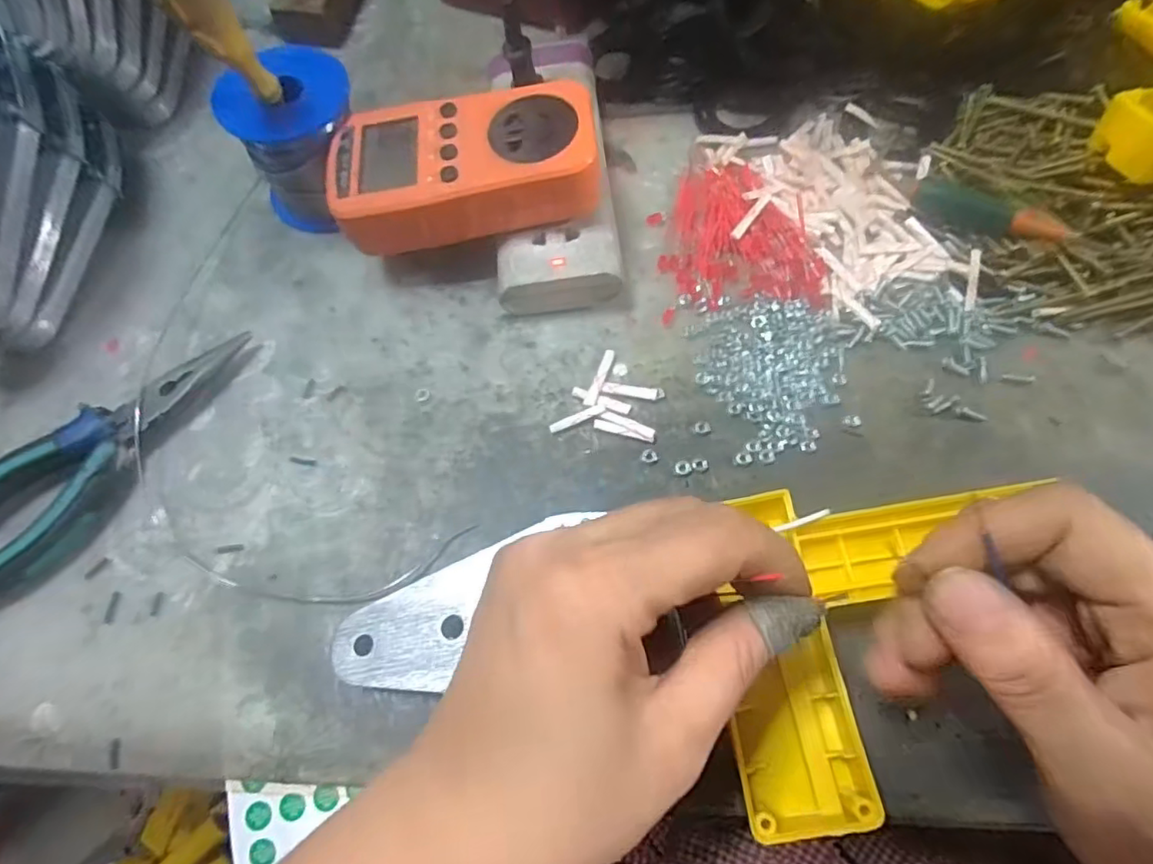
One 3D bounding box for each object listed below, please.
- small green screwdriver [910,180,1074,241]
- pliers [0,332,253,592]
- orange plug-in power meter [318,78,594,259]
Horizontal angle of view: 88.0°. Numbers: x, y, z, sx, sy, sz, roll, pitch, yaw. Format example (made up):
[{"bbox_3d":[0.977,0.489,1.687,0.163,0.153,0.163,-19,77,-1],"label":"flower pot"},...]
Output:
[{"bbox_3d":[0.213,-0.113,0.308,0.077,0.019,0.018,16,69,8],"label":"small green screwdriver"},{"bbox_3d":[-0.220,0.007,0.274,0.042,0.024,0.156,35,72,15],"label":"pliers"},{"bbox_3d":[-0.054,-0.129,0.287,0.125,0.030,0.072,-8,67,-2],"label":"orange plug-in power meter"}]

